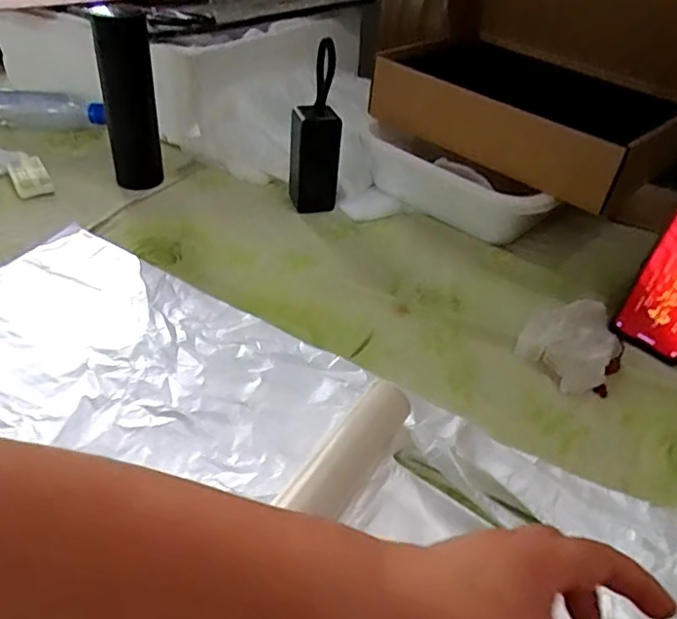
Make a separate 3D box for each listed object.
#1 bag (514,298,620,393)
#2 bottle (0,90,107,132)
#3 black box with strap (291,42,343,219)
[{"bbox_3d":[0.244,0.031,0.609,0.086,0.023,0.122,34,46,31],"label":"bag"},{"bbox_3d":[-0.474,-0.316,0.942,0.213,0.054,0.065,10,38,5],"label":"bottle"},{"bbox_3d":[-0.028,-0.225,0.756,0.063,0.198,0.054,0,38,-7],"label":"black box with strap"}]

